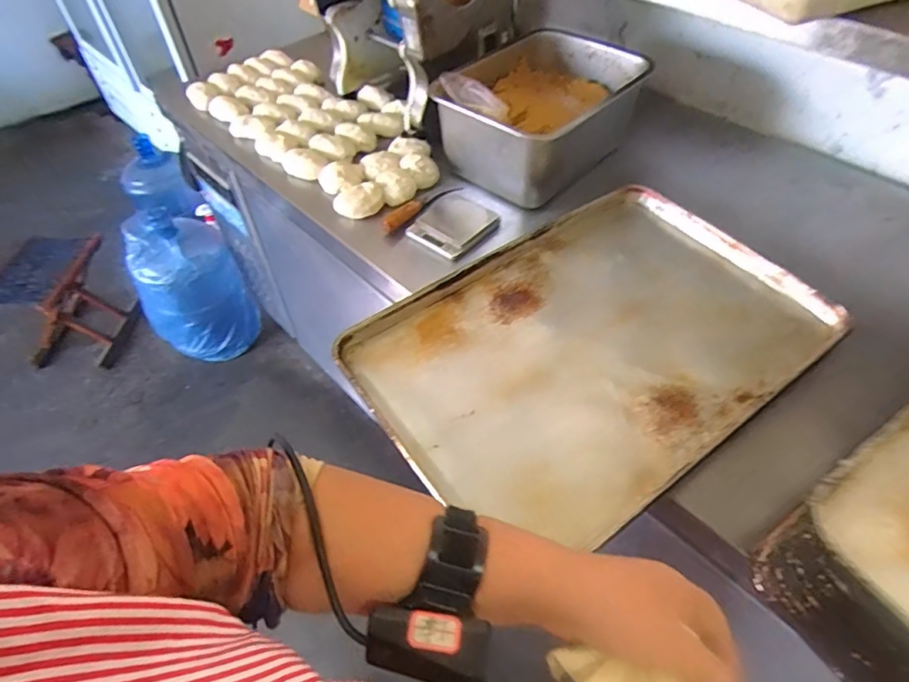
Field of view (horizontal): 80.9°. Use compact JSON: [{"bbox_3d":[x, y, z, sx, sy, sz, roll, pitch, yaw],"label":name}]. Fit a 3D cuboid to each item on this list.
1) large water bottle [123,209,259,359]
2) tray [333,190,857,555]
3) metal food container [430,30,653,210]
[{"bbox_3d":[-0.797,-0.146,1.632,0.282,0.464,0.221,-31,57,-22],"label":"large water bottle"},{"bbox_3d":[0.189,-0.002,0.733,0.596,0.040,0.403,-31,57,-22],"label":"tray"},{"bbox_3d":[0.160,-0.425,0.975,0.269,0.153,0.350,35,59,25],"label":"metal food container"}]

